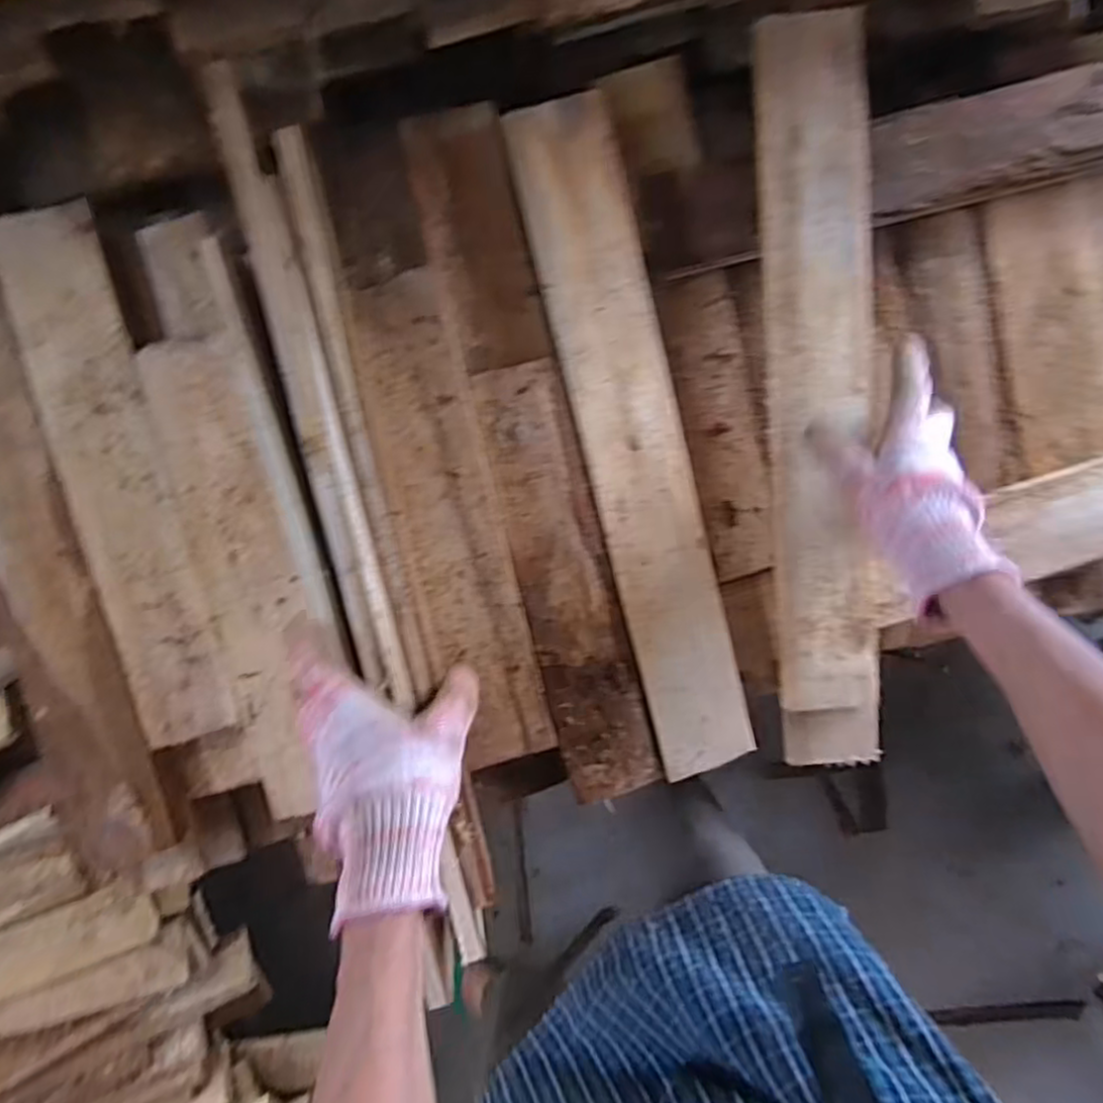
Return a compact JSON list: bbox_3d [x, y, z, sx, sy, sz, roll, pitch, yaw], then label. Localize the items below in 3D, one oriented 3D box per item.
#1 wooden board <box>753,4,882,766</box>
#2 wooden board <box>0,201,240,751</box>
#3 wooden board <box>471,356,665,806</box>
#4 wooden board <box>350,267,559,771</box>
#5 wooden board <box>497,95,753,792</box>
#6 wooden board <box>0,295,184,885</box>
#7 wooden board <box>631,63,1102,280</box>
[{"bbox_3d":[0.202,-0.101,0.524,0.080,0.024,0.540,-5,97,-3],"label":"wooden board"},{"bbox_3d":[-0.300,-0.046,0.492,0.069,0.014,0.368,-14,97,-2],"label":"wooden board"},{"bbox_3d":[0.012,0.027,0.520,0.069,0.007,0.324,-15,97,-2],"label":"wooden board"},{"bbox_3d":[-0.068,-0.017,0.508,0.067,0.010,0.353,-14,97,-2],"label":"wooden board"},{"bbox_3d":[0.062,-0.074,0.518,0.074,0.013,0.488,-15,97,-2],"label":"wooden board"},{"bbox_3d":[-0.361,0.014,0.491,0.075,0.013,0.451,-15,97,-2],"label":"wooden board"},{"bbox_3d":[0.321,-0.306,0.536,0.507,0.035,0.078,-15,97,-2],"label":"wooden board"}]

